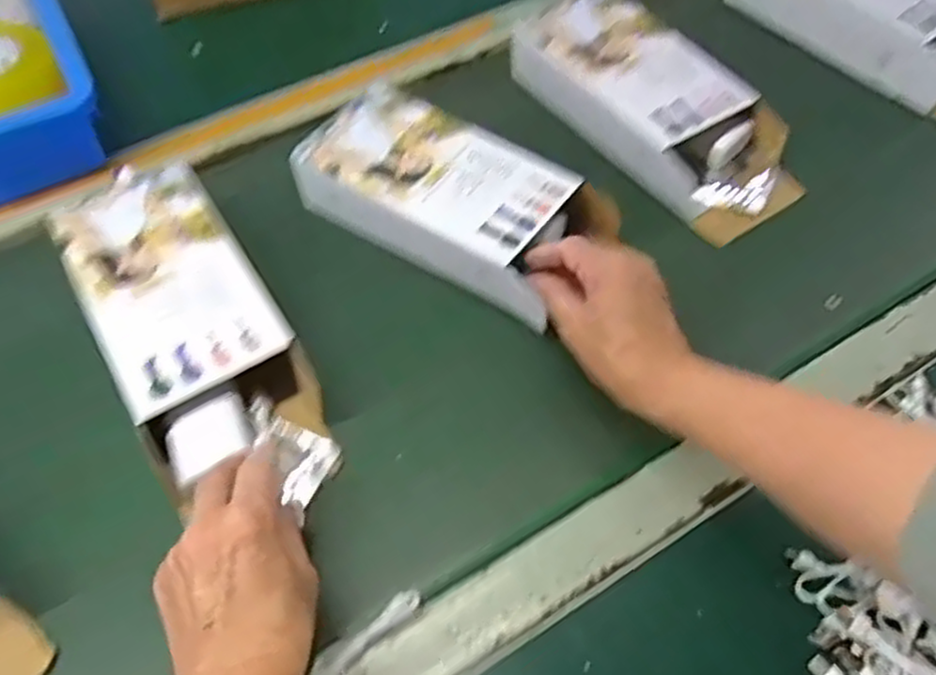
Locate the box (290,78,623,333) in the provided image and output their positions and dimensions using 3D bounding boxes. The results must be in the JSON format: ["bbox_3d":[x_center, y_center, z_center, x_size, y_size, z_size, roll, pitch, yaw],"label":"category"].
[{"bbox_3d":[-0.012,-0.102,0.542,0.213,0.053,0.103,31,58,20],"label":"box"}]

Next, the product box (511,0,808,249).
[{"bbox_3d":[0.146,-0.187,0.603,0.109,0.071,0.244,-30,60,-22],"label":"product box"}]

